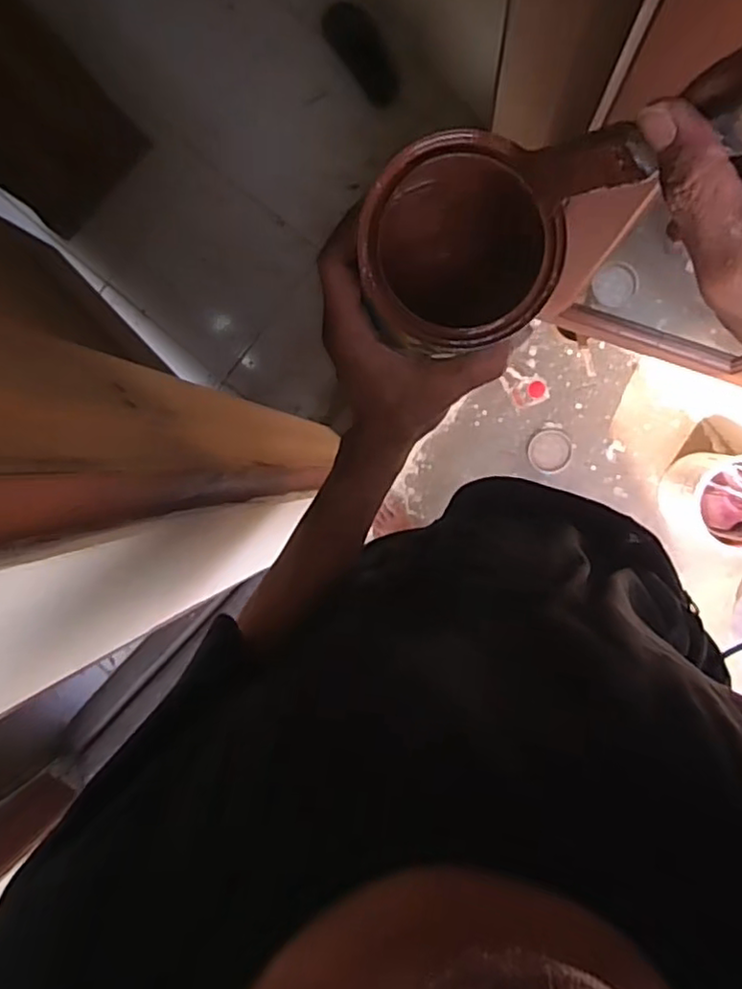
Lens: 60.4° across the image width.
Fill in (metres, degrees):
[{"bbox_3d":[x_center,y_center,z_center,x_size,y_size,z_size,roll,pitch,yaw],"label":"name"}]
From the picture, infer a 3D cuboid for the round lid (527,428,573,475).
[{"bbox_3d":[0.396,-0.094,1.410,0.092,0.012,0.093,0,92,8],"label":"round lid"}]

